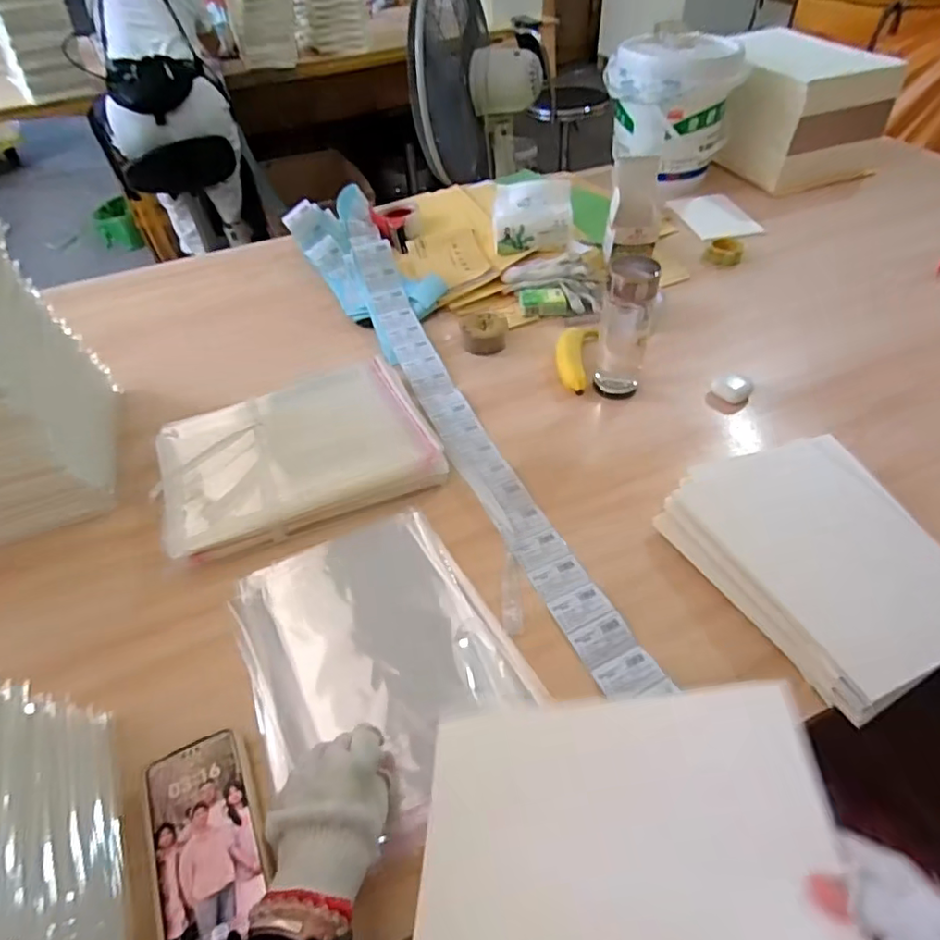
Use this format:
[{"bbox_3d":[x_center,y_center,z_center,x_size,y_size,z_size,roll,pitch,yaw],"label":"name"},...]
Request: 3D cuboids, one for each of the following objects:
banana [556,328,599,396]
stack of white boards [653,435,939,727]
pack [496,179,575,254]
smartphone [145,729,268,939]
[{"bbox_3d":[0.157,-0.173,0.860,0.053,0.029,0.151,11,50,13],"label":"banana"},{"bbox_3d":[0.366,0.085,0.597,0.226,0.072,0.277,-23,51,-16],"label":"stack of white boards"},{"bbox_3d":[0.115,-0.462,1.051,0.144,0.097,0.081,-2,48,2],"label":"pack"},{"bbox_3d":[-0.213,0.299,0.460,0.079,0.014,0.160,-21,50,-15],"label":"smartphone"}]

